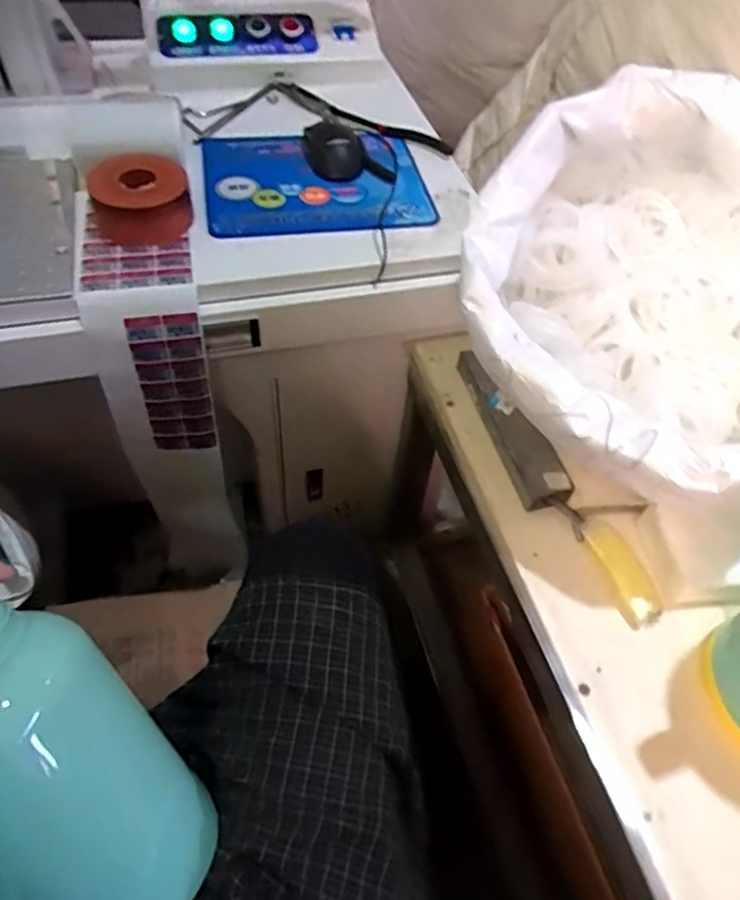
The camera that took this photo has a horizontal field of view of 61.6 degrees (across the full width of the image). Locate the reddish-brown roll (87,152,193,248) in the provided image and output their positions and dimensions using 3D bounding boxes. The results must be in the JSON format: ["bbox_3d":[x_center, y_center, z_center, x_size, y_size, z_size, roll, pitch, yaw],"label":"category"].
[{"bbox_3d":[-0.239,-0.265,0.647,0.097,0.052,0.100,-15,56,-15],"label":"reddish-brown roll"}]

